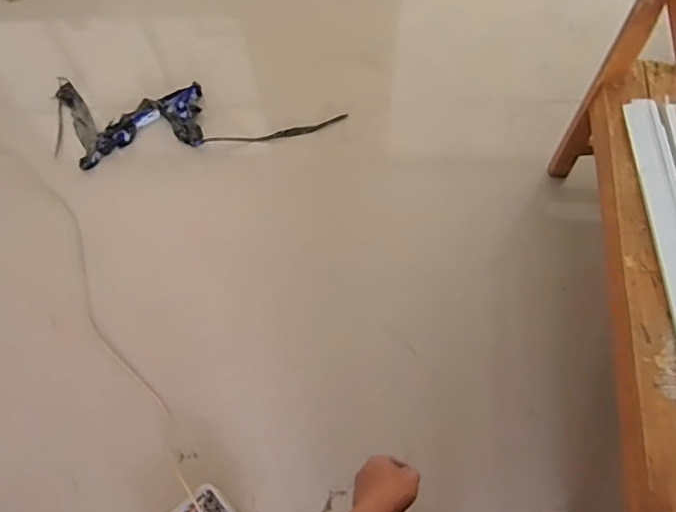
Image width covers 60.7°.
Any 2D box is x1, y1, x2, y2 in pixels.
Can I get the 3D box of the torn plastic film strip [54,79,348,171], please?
[{"bbox_3d":[-0.446,-0.425,1.804,0.927,0.048,0.323,-1,66,1],"label":"torn plastic film strip"}]

